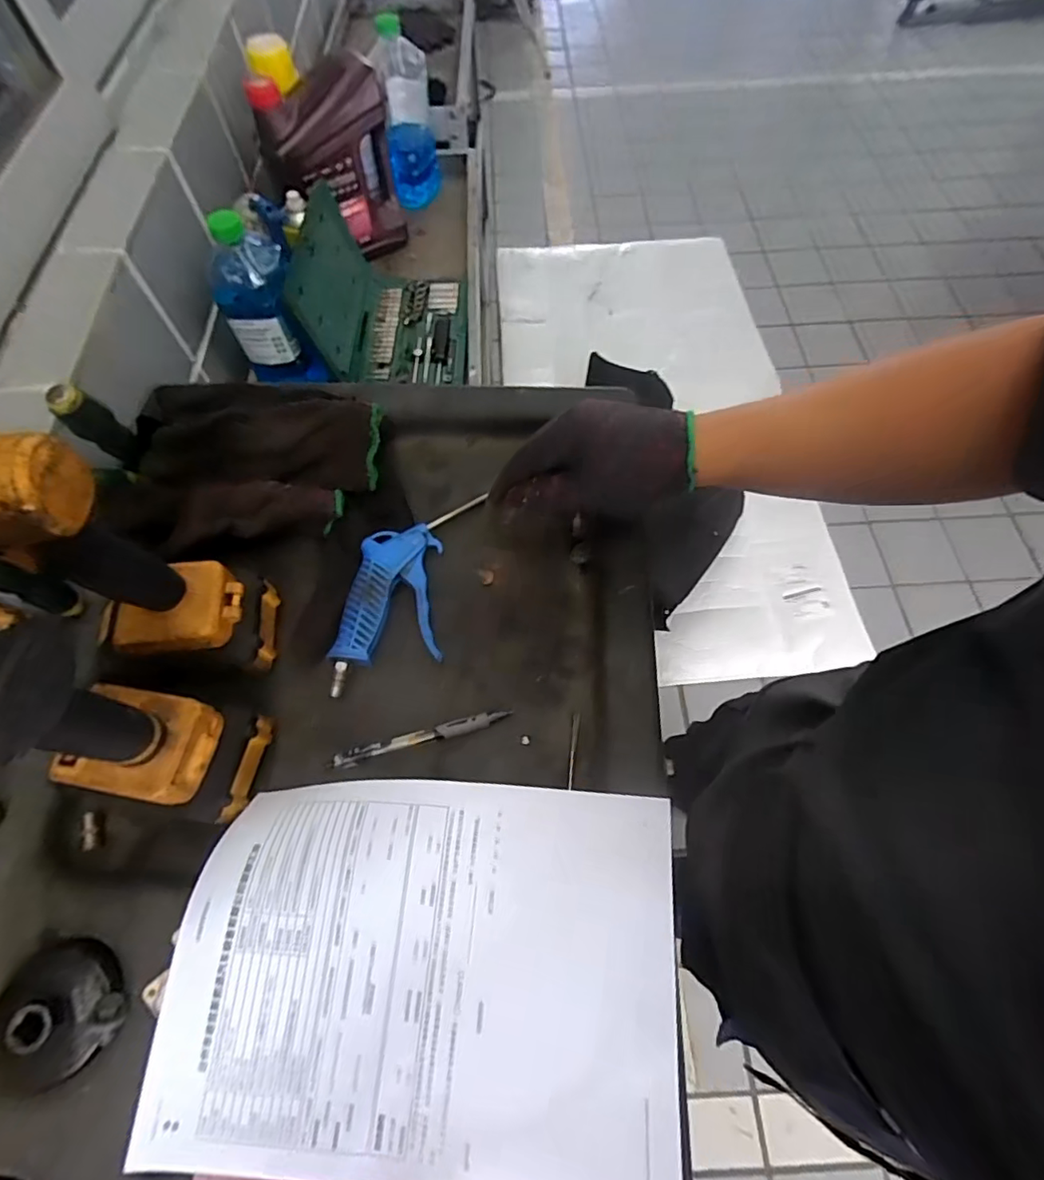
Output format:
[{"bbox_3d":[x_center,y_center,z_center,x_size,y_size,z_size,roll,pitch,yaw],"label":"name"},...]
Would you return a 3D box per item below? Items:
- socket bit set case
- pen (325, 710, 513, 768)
[{"bbox_3d":[-0.211,-0.469,0.879,0.226,0.161,0.282,-1,64,-1],"label":"socket bit set case"},{"bbox_3d":[-0.076,0.111,0.419,0.137,0.008,0.013,-15,65,-7],"label":"pen"}]

